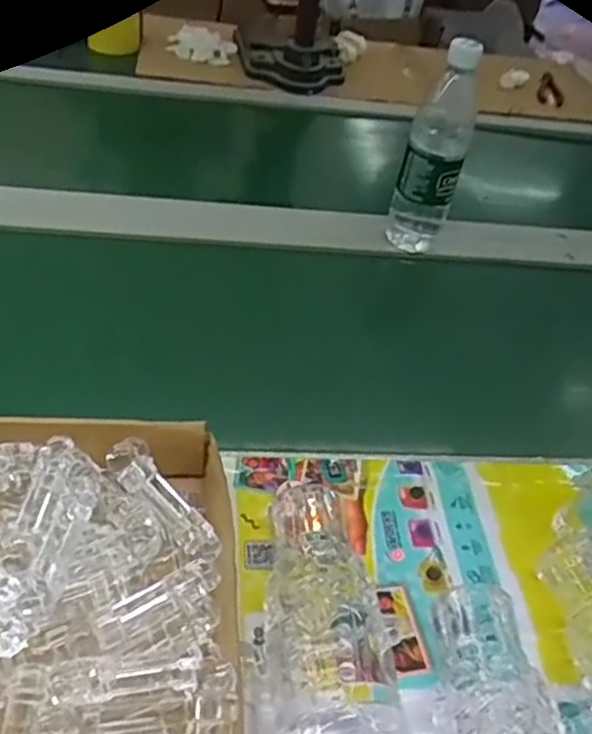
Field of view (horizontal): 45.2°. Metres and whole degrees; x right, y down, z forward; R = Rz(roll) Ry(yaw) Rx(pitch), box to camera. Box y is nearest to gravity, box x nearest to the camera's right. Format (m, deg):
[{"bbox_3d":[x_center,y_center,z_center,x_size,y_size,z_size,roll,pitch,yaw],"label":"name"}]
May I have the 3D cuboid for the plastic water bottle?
[{"bbox_3d":[0.145,-0.221,0.755,0.064,0.231,0.051,18,43,7],"label":"plastic water bottle"}]

